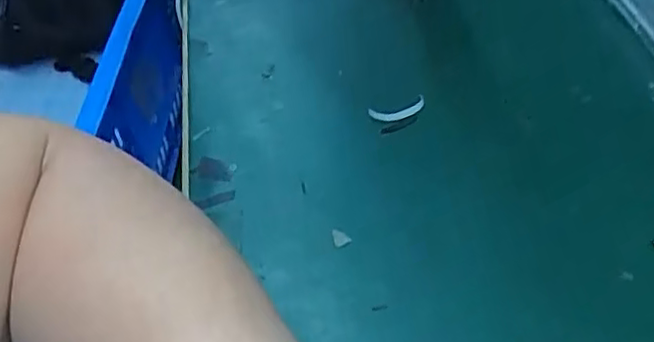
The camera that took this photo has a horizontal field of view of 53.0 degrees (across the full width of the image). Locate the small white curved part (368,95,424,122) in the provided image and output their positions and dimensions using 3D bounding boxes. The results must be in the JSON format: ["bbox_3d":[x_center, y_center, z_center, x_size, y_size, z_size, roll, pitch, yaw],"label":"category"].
[{"bbox_3d":[0.042,-0.035,0.390,0.034,0.005,0.011,-14,48,-7],"label":"small white curved part"}]

